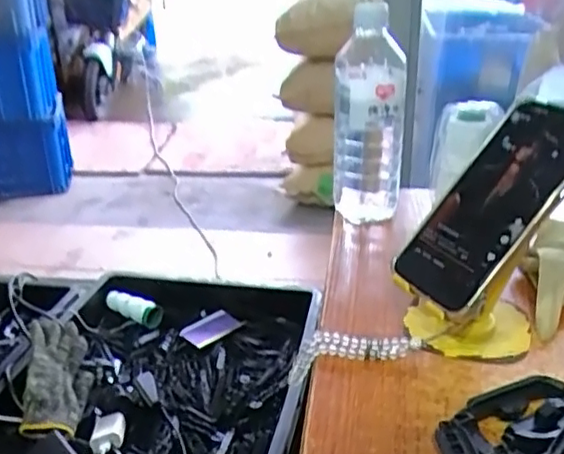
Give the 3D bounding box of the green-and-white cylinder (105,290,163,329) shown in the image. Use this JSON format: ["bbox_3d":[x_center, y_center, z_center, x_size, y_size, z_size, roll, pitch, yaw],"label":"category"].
[{"bbox_3d":[-0.263,0.146,1.108,0.124,0.037,0.039,16,30,33],"label":"green-and-white cylinder"}]

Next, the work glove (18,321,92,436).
[{"bbox_3d":[-0.322,0.212,0.892,0.042,0.100,0.209,-40,35,13],"label":"work glove"}]

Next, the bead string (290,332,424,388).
[{"bbox_3d":[0.050,0.095,0.451,0.098,0.036,0.023,-11,22,12],"label":"bead string"}]

